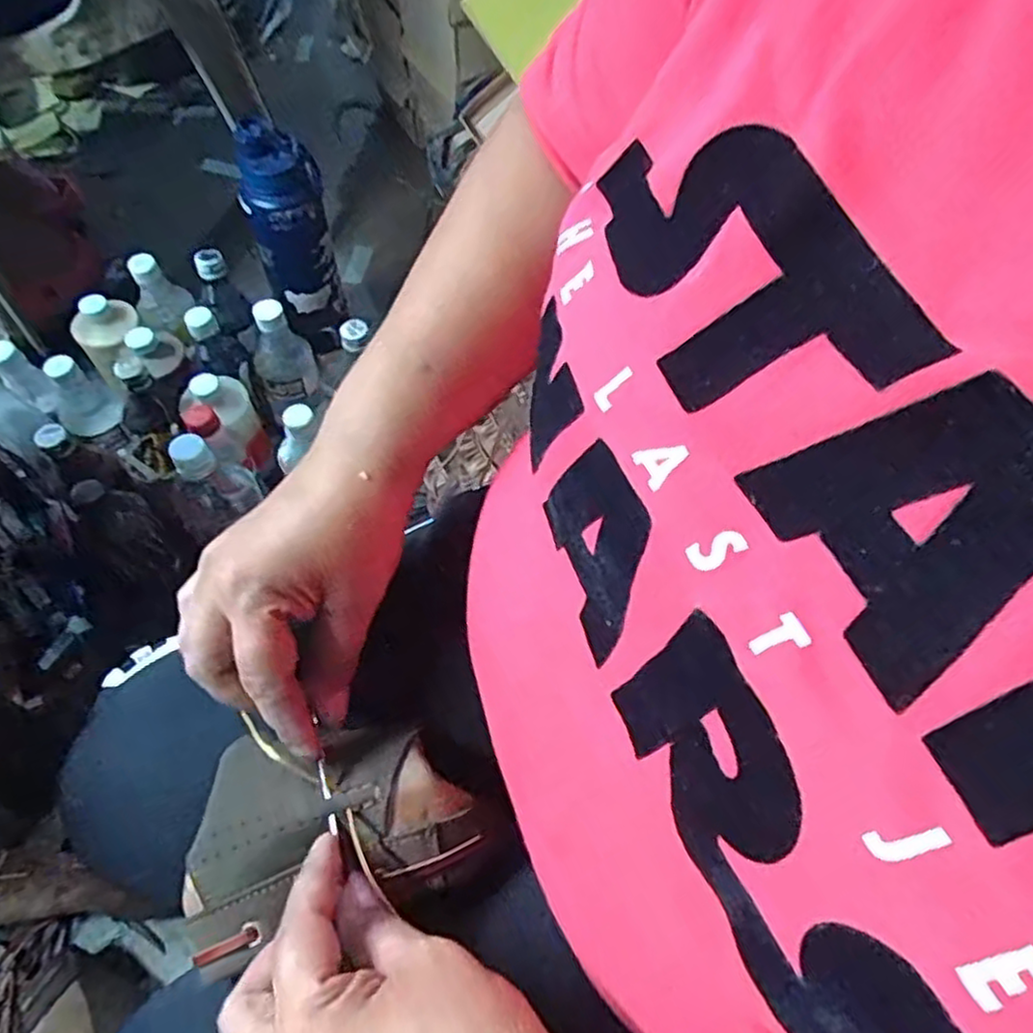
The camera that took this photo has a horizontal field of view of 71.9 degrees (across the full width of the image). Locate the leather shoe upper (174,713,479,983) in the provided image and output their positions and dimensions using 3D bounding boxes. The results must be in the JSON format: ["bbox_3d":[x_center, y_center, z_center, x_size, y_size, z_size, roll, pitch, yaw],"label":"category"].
[{"bbox_3d":[-0.080,0.123,0.294,0.115,0.028,0.079,-18,62,-12],"label":"leather shoe upper"}]

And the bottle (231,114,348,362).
[{"bbox_3d":[-0.272,-0.330,0.870,0.083,0.263,0.080,1,60,-2],"label":"bottle"}]

